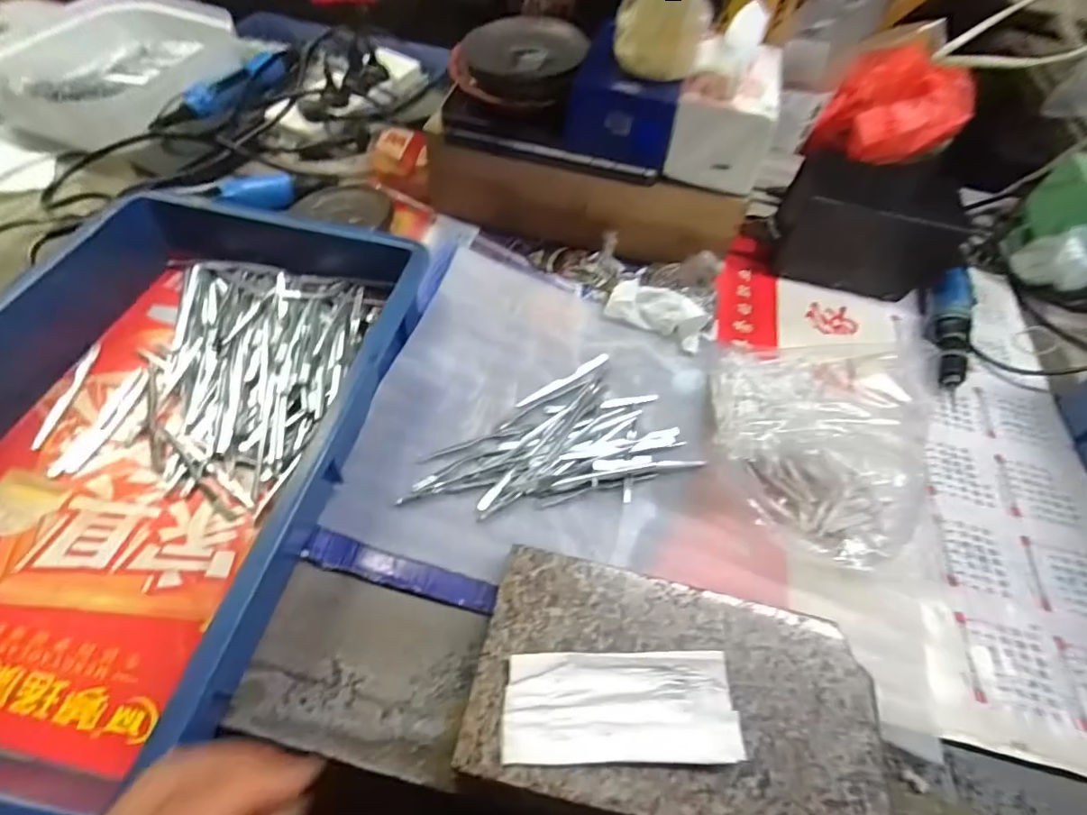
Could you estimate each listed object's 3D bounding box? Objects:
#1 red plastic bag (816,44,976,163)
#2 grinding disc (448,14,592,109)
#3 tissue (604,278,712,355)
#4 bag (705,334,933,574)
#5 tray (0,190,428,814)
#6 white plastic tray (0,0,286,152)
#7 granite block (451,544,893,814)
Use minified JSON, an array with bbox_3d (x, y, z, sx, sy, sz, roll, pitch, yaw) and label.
[{"bbox_3d":[0.487,-0.428,0.737,0.141,0.109,0.139,-6,55,-10],"label":"red plastic bag"},{"bbox_3d":[-0.024,-0.338,0.497,0.118,0.022,0.103,13,68,7],"label":"grinding disc"},{"bbox_3d":[0.115,-0.099,0.521,0.099,0.042,0.054,21,56,8],"label":"tissue"},{"bbox_3d":[0.220,0.010,0.431,0.147,0.083,0.217,14,55,3],"label":"bag"},{"bbox_3d":[-0.278,0.012,0.382,0.281,0.079,0.428,11,53,4],"label":"tray"},{"bbox_3d":[-0.520,-0.428,0.660,0.236,0.085,0.281,23,55,13],"label":"white plastic tray"},{"bbox_3d":[0.080,0.181,0.321,0.238,0.036,0.138,12,53,5],"label":"granite block"}]

